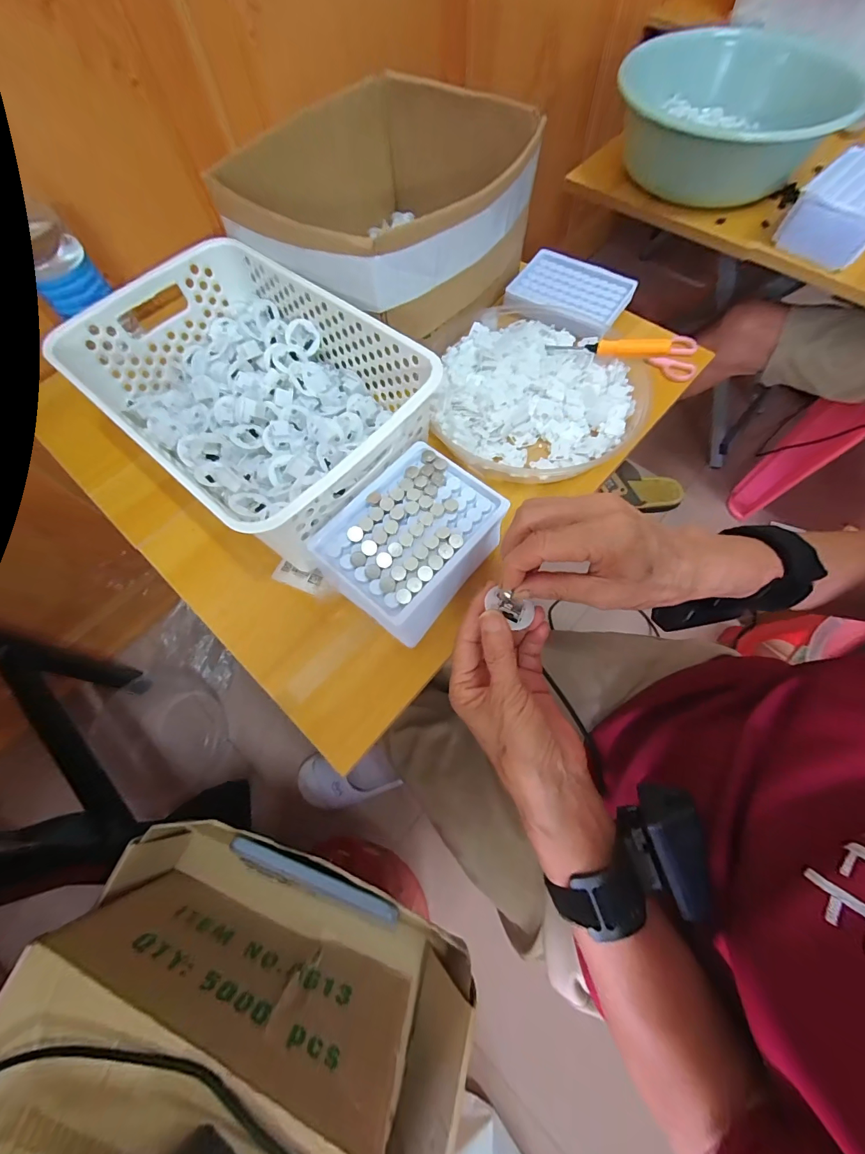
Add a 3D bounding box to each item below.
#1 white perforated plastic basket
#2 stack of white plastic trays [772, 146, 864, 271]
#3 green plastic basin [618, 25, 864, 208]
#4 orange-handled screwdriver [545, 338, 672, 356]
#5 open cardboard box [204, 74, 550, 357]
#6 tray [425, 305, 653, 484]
[{"bbox_3d":[-0.158,-0.160,0.378,0.299,0.106,0.200,38,73,16],"label":"white perforated plastic basket"},{"bbox_3d":[0.512,-0.455,0.501,0.098,0.061,0.128,41,74,17],"label":"stack of white plastic trays"},{"bbox_3d":[0.421,-0.643,0.563,0.327,0.093,0.283,-43,72,-14],"label":"green plastic basin"},{"bbox_3d":[0.183,-0.245,0.429,0.127,0.017,0.016,21,68,32],"label":"orange-handled screwdriver"},{"bbox_3d":[-0.034,-0.377,0.436,0.227,0.133,0.293,32,72,15],"label":"open cardboard box"},{"bbox_3d":[0.120,-0.201,0.436,0.220,0.029,0.223,-1,67,2],"label":"tray"}]

